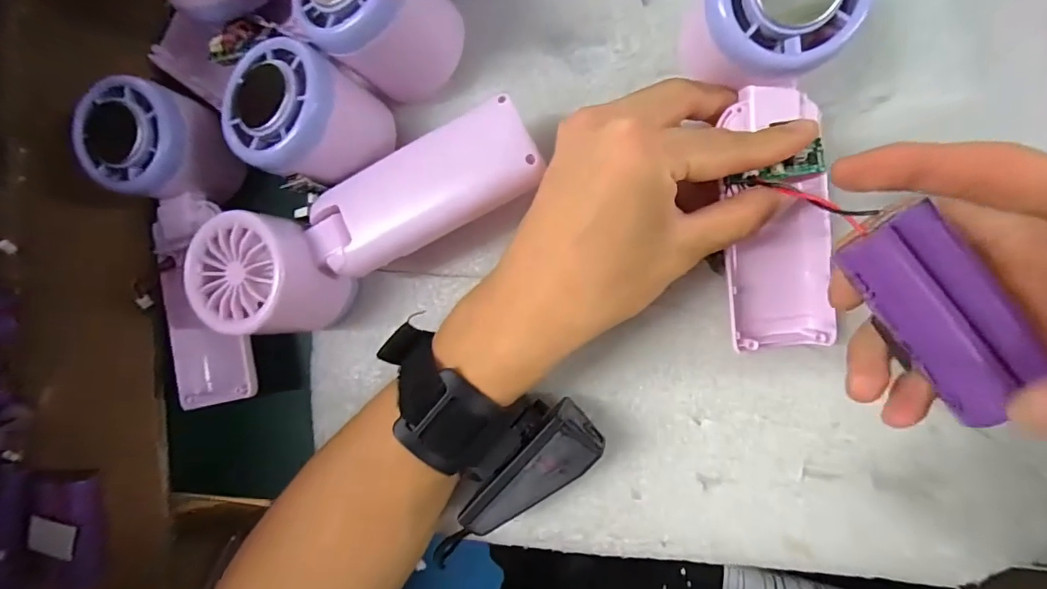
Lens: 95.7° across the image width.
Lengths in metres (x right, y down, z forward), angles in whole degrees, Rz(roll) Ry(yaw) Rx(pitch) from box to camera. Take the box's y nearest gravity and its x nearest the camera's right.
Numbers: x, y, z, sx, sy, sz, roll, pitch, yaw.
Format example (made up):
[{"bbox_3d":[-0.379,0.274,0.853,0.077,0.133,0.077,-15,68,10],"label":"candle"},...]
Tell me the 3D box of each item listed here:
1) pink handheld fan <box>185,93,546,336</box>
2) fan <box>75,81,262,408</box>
[{"bbox_3d":[-0.066,-0.030,0.221,0.160,0.056,0.053,-23,86,9],"label":"pink handheld fan"},{"bbox_3d":[-0.179,-0.023,0.247,0.062,0.047,0.165,-6,88,10],"label":"fan"}]

